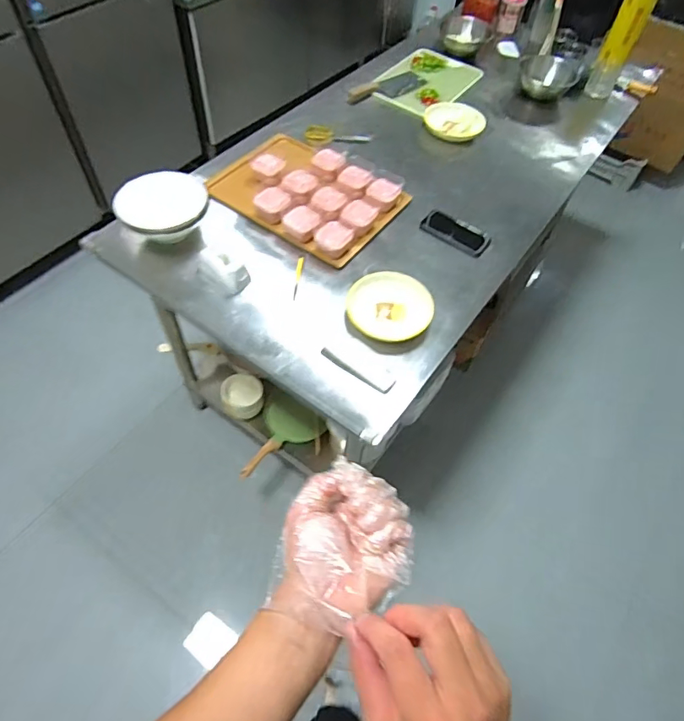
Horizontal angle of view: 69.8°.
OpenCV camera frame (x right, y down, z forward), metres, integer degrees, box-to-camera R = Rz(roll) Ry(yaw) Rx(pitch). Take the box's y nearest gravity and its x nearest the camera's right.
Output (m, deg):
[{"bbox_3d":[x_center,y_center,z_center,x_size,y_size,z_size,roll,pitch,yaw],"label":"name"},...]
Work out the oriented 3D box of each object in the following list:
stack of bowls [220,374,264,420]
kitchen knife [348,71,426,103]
[{"bbox_3d":[-0.312,0.113,1.532,0.129,0.078,0.135,3,56,-2],"label":"stack of bowls"},{"bbox_3d":[0.139,-0.835,1.501,0.291,0.019,0.102,-38,66,-25],"label":"kitchen knife"}]

